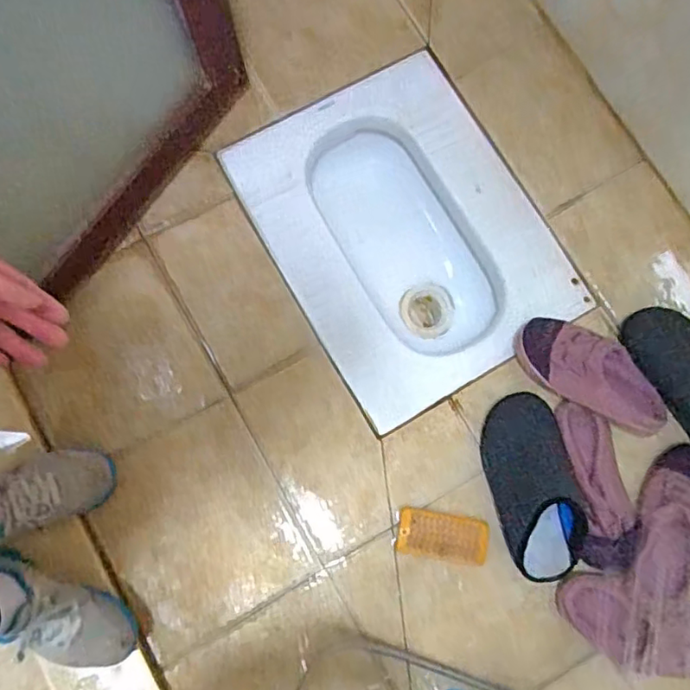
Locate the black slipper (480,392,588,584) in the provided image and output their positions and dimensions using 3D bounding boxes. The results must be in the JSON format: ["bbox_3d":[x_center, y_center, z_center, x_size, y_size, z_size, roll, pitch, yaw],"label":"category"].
[{"bbox_3d":[0.277,0.204,0.864,0.117,0.065,0.256,-12,79,-2],"label":"black slipper"}]

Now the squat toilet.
[{"bbox_3d":[0.096,-0.176,1.019,0.410,0.154,0.530,-30,80,-5],"label":"squat toilet"}]

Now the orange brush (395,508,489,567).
[{"bbox_3d":[0.142,0.281,0.860,0.128,0.018,0.067,8,79,2],"label":"orange brush"}]

